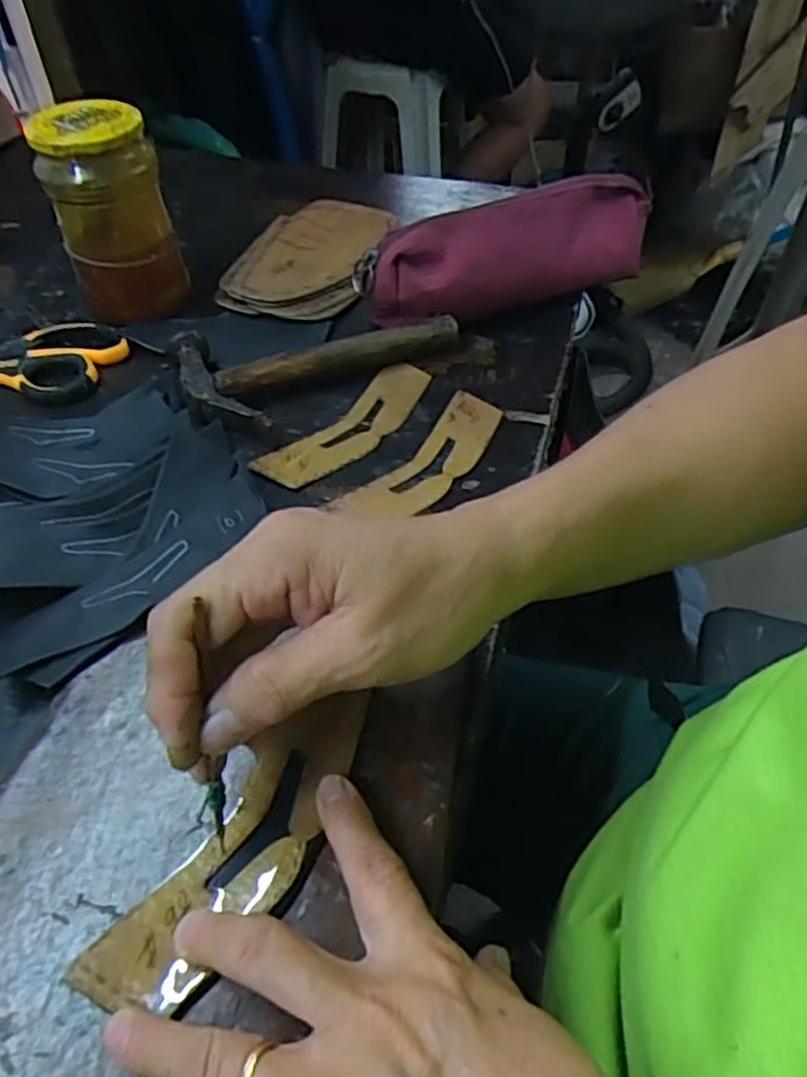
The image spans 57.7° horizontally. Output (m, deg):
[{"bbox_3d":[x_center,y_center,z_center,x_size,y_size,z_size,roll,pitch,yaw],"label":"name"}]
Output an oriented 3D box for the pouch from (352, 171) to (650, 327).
[{"bbox_3d":[0.080,-0.201,0.525,0.224,0.074,0.041,-18,51,-14],"label":"pouch"}]

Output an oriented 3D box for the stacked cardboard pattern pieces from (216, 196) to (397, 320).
[{"bbox_3d":[-0.076,-0.228,0.595,0.106,0.016,0.172,12,50,11],"label":"stacked cardboard pattern pieces"}]

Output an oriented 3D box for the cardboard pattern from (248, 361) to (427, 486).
[{"bbox_3d":[-0.031,-0.072,0.462,0.044,0.005,0.134,34,57,27],"label":"cardboard pattern"}]

